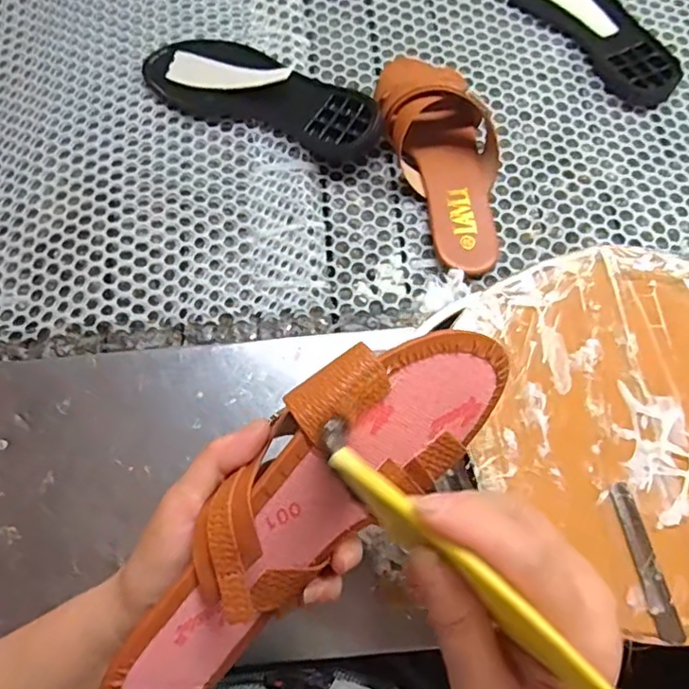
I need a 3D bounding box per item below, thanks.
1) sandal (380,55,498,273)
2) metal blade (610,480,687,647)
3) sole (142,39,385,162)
[{"bbox_3d":[0.090,-0.174,0.529,0.100,0.060,0.228,-6,77,2],"label":"sandal"},{"bbox_3d":[0.178,0.128,0.349,0.014,0.004,0.089,-13,70,1],"label":"metal blade"},{"bbox_3d":[-0.075,-0.248,0.564,0.247,0.038,0.090,24,80,8],"label":"sole"}]

